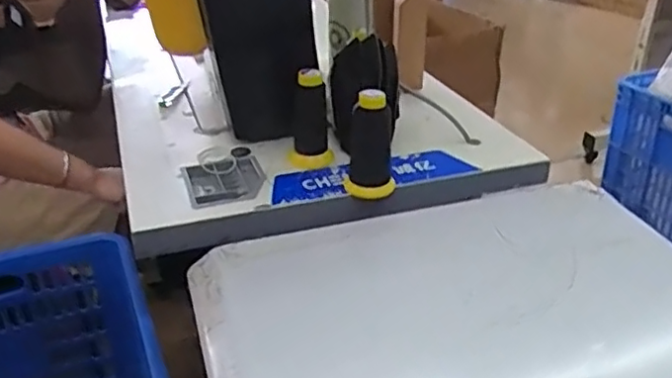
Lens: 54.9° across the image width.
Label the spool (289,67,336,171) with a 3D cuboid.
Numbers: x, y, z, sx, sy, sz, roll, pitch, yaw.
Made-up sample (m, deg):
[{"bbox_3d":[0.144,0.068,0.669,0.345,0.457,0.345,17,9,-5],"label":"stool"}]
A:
[{"bbox_3d":[-0.034,-0.093,0.846,0.058,0.120,0.052,-1,30,-1],"label":"spool"}]

